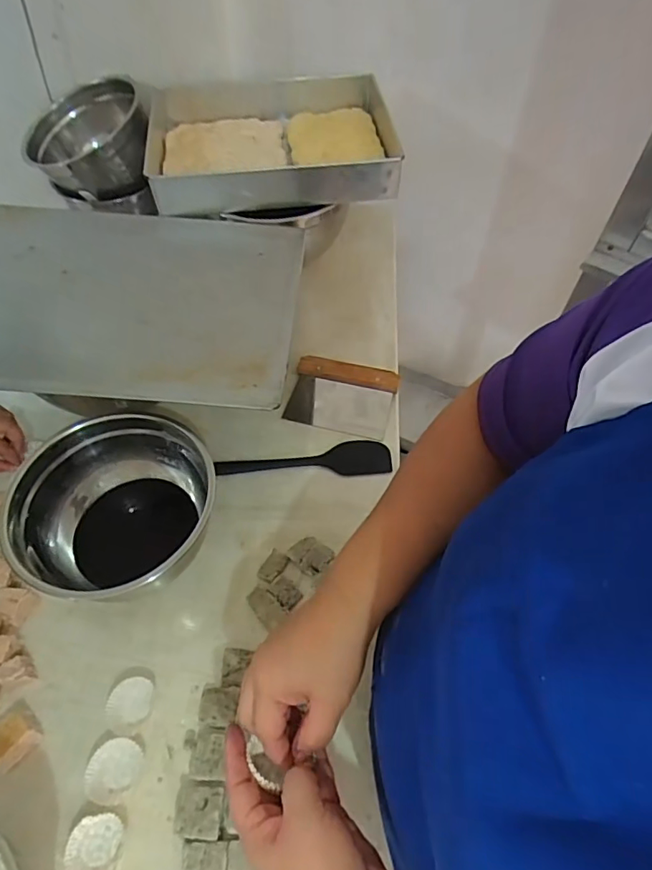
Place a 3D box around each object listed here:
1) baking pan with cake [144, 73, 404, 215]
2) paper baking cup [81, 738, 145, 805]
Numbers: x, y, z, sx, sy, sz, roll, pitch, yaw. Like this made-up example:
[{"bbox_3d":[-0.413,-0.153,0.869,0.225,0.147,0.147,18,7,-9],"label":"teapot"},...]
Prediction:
[{"bbox_3d":[-0.089,-0.467,0.814,0.386,0.061,0.312,-4,56,-3],"label":"baking pan with cake"},{"bbox_3d":[-0.201,0.316,0.492,0.044,0.016,0.052,14,57,9],"label":"paper baking cup"}]

